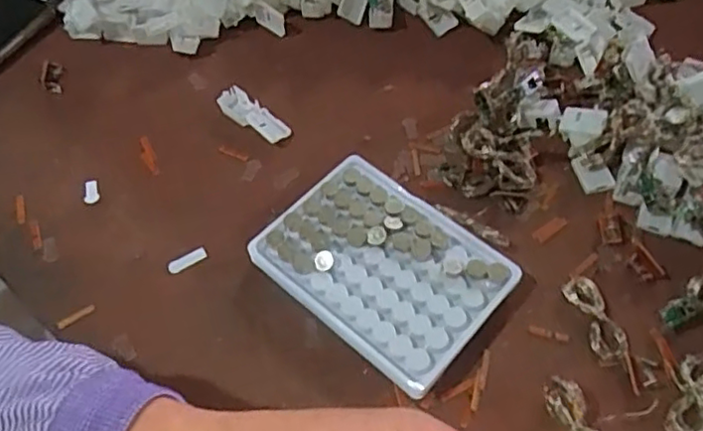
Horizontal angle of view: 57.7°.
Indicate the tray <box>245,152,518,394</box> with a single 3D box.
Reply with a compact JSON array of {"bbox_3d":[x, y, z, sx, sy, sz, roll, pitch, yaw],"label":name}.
[{"bbox_3d":[0.018,0.029,0.372,0.130,0.019,0.096,36,66,24],"label":"tray"}]

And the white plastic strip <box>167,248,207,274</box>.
[{"bbox_3d":[-0.100,0.028,0.388,0.024,0.004,0.008,-25,59,-12],"label":"white plastic strip"}]

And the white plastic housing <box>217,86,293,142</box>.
[{"bbox_3d":[-0.069,-0.069,0.443,0.057,0.015,0.019,32,64,21],"label":"white plastic housing"}]

